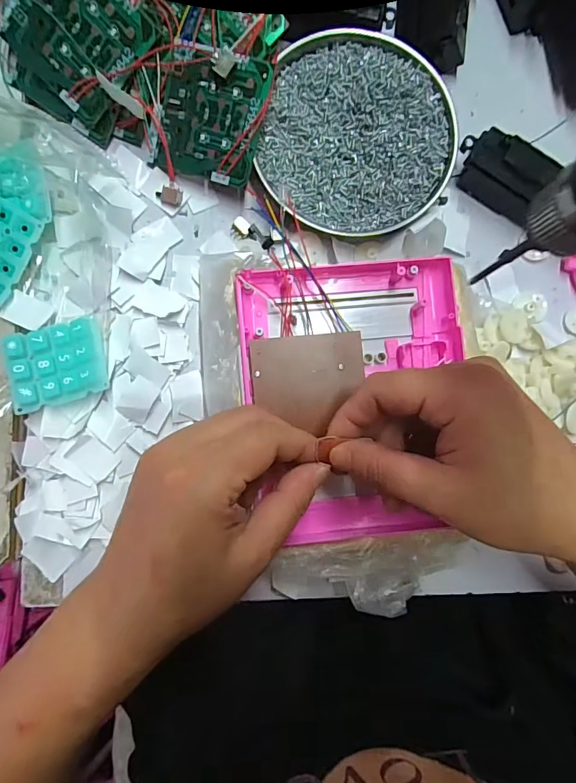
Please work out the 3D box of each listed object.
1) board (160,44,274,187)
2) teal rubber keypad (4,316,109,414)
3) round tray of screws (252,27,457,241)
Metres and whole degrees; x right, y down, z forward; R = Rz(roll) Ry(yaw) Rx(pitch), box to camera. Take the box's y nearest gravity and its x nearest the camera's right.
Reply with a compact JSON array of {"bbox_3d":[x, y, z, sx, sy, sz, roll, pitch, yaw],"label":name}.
[{"bbox_3d":[-0.048,-0.174,0.276,0.066,0.005,0.070,17,107,8],"label":"board"},{"bbox_3d":[-0.142,-0.017,0.267,0.056,0.010,0.045,-16,90,-11],"label":"teal rubber keypad"},{"bbox_3d":[0.048,-0.171,0.293,0.125,0.017,0.127,0,88,-3],"label":"round tray of screws"}]

